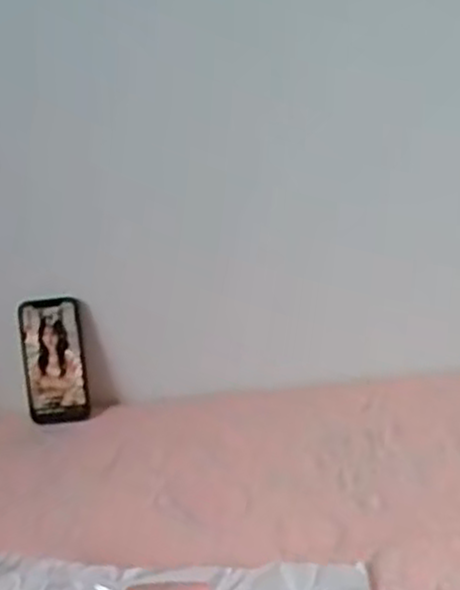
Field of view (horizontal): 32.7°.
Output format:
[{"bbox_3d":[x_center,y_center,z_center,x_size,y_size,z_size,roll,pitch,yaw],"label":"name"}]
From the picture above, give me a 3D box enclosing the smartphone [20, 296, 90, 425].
[{"bbox_3d":[-0.209,0.078,0.938,0.070,0.149,0.013,-5,1,-9],"label":"smartphone"}]

